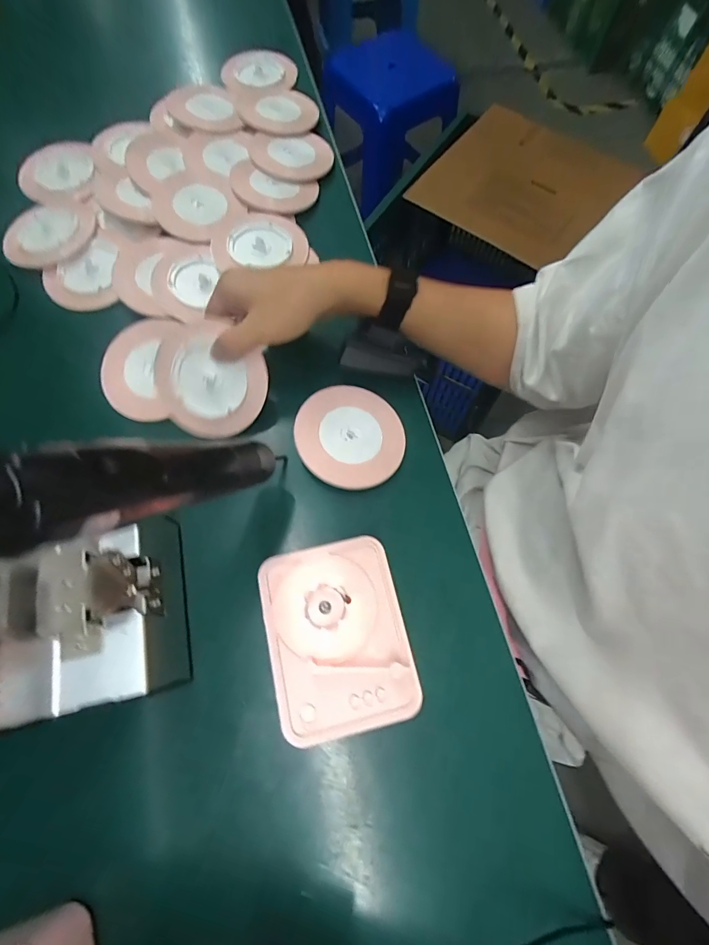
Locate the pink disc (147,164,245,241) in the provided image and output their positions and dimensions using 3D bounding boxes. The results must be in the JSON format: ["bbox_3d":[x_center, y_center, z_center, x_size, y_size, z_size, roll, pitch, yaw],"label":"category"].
[{"bbox_3d":[-0.181,-0.308,0.476,0.092,0.011,0.101,0,73,0],"label":"pink disc"}]

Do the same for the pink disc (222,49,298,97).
[{"bbox_3d":[-0.133,-0.556,0.582,0.099,0.012,0.090,0,70,-1],"label":"pink disc"}]

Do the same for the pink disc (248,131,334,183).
[{"bbox_3d":[-0.078,-0.393,0.517,0.099,0.012,0.082,-7,73,-2],"label":"pink disc"}]

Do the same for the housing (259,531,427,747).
[{"bbox_3d":[-0.013,0.114,0.296,0.096,0.017,0.125,-13,71,-6],"label":"housing"}]

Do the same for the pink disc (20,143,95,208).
[{"bbox_3d":[-0.355,-0.354,0.499,0.086,0.011,0.101,-9,73,-3],"label":"pink disc"}]

